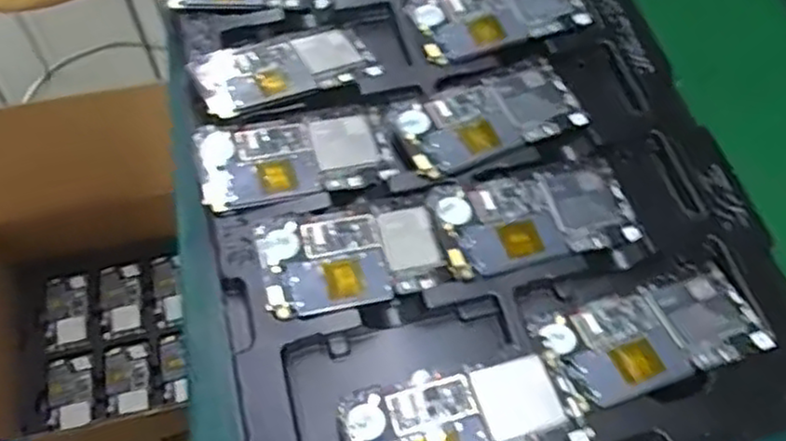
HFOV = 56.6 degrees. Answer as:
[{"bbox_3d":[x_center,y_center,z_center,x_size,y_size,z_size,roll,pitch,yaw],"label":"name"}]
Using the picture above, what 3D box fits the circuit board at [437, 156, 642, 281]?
[{"bbox_3d":[0.089,-0.002,0.456,0.119,0.008,0.061,-13,62,-9],"label":"circuit board"}]

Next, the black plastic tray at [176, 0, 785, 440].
[{"bbox_3d":[0.032,-0.081,0.492,0.319,0.021,0.530,-14,66,-8],"label":"black plastic tray"}]

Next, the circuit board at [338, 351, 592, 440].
[{"bbox_3d":[0.034,0.109,0.389,0.118,0.007,0.062,-15,55,-5],"label":"circuit board"}]

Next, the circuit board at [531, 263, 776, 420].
[{"bbox_3d":[0.147,0.065,0.418,0.122,0.008,0.064,-18,49,-6],"label":"circuit board"}]

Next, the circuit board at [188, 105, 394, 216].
[{"bbox_3d":[-0.064,-0.041,0.479,0.122,0.016,0.062,-13,62,-9],"label":"circuit board"}]

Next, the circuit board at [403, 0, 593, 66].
[{"bbox_3d":[0.078,-0.153,0.537,0.126,0.008,0.063,-17,62,-11],"label":"circuit board"}]

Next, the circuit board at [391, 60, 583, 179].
[{"bbox_3d":[0.066,-0.072,0.492,0.122,0.009,0.063,-22,64,-14],"label":"circuit board"}]

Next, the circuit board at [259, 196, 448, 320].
[{"bbox_3d":[-0.025,0.022,0.443,0.108,0.006,0.063,-11,61,-8],"label":"circuit board"}]

